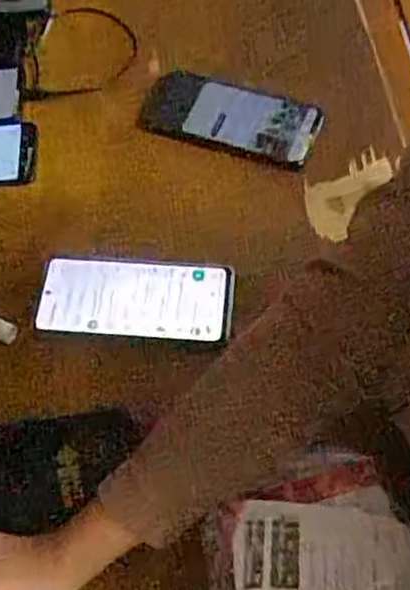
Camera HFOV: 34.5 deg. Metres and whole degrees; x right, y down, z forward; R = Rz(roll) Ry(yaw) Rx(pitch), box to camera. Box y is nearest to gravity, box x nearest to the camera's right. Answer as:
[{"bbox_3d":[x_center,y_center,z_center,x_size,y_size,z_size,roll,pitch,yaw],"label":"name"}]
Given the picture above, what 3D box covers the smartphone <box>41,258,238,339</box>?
[{"bbox_3d":[-0.059,0.002,0.573,0.166,0.007,0.073,2,66,5],"label":"smartphone"}]

